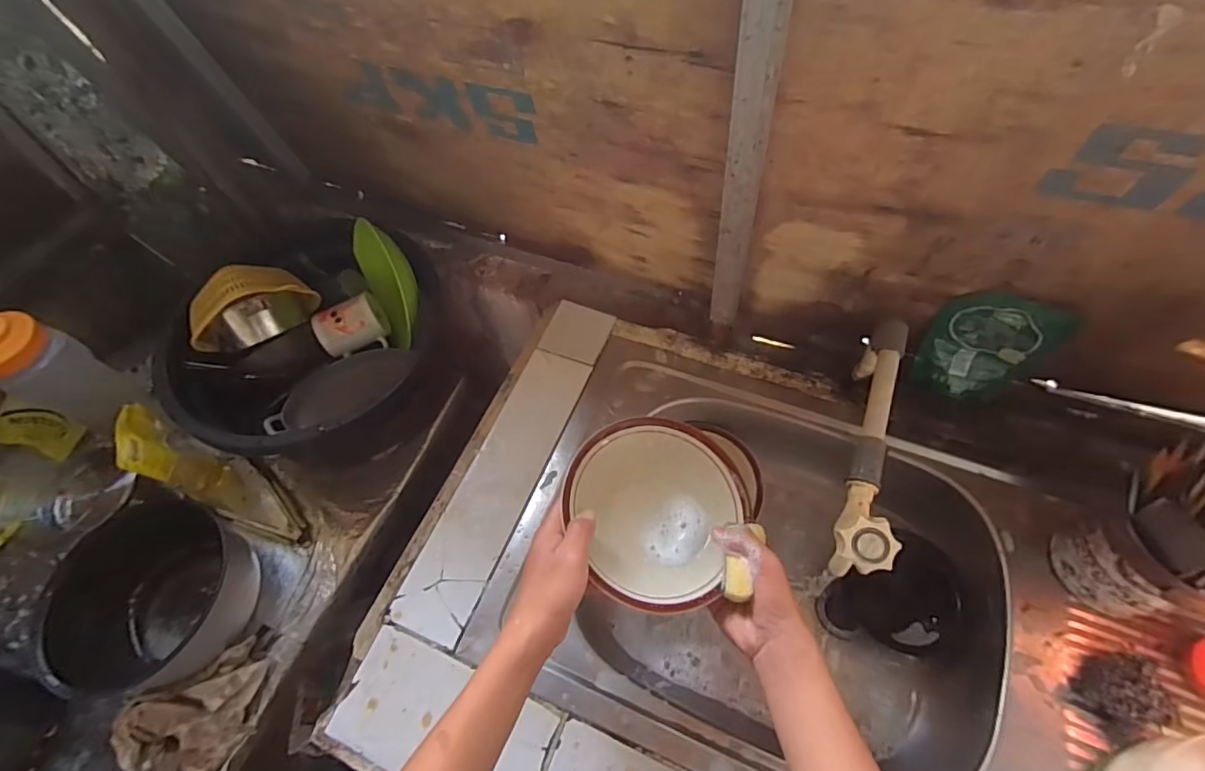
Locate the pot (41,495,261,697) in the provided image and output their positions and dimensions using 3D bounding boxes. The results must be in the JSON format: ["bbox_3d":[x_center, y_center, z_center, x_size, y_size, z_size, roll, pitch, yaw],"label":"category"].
[{"bbox_3d":[-0.605,0.294,0.754,0.224,0.141,0.242,-1,60,3],"label":"pot"}]

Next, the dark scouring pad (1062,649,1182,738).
[{"bbox_3d":[0.513,0.302,0.527,0.079,0.038,0.066,-15,60,-5],"label":"dark scouring pad"}]

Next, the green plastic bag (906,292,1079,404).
[{"bbox_3d":[0.444,-0.045,0.618,0.115,0.167,0.044,23,64,16],"label":"green plastic bag"}]

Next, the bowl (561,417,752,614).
[{"bbox_3d":[0.052,0.114,0.511,0.166,0.061,0.172,-1,60,3],"label":"bowl"}]

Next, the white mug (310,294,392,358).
[{"bbox_3d":[-0.423,-0.104,0.906,0.103,0.069,0.076,-22,61,-9],"label":"white mug"}]

